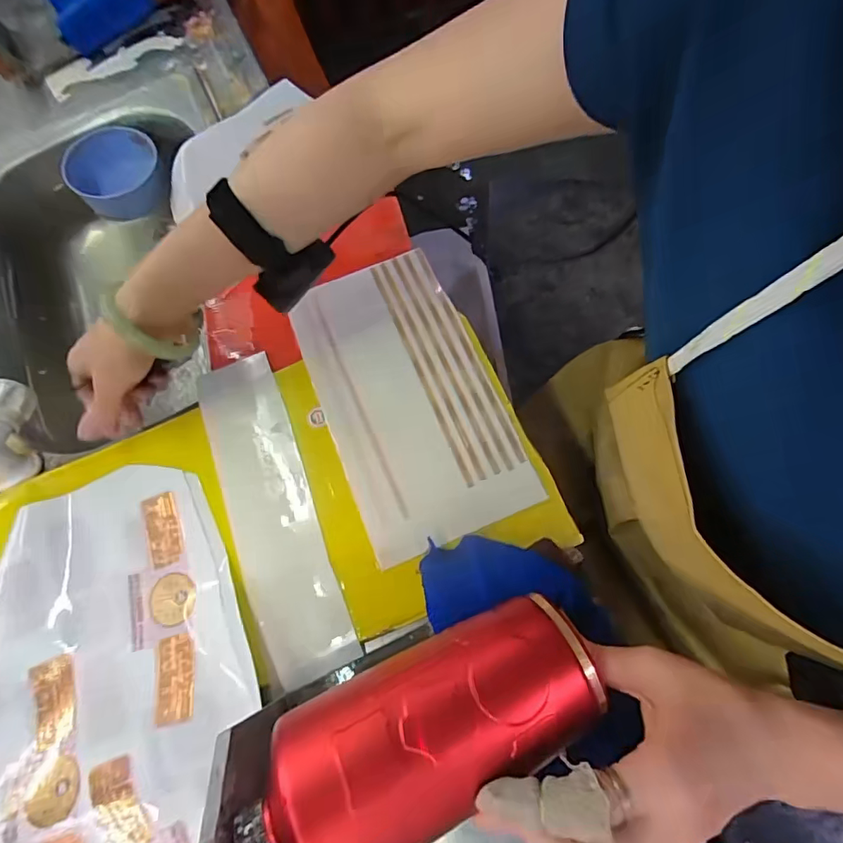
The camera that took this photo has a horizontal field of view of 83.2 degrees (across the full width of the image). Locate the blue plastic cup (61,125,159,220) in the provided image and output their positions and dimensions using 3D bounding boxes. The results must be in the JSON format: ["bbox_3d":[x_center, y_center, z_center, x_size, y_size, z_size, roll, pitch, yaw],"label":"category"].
[{"bbox_3d":[-0.393,-0.320,0.610,0.097,0.055,0.106,-1,70,3],"label":"blue plastic cup"}]

